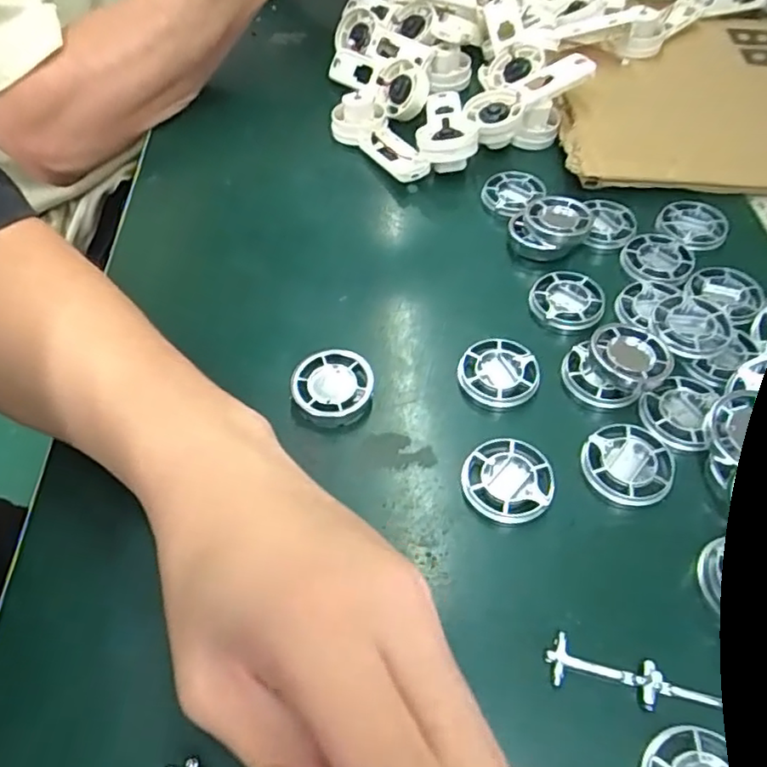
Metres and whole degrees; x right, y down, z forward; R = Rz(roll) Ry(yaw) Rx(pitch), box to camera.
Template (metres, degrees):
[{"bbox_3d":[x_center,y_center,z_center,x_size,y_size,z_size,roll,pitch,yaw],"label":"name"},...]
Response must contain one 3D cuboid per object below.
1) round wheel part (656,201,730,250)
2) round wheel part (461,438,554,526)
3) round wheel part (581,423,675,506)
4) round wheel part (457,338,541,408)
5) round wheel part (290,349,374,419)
[{"bbox_3d":[0.186,-0.095,0.375,0.037,0.005,0.038,0,54,0],"label":"round wheel part"},{"bbox_3d":[0.055,0.044,0.281,0.038,0.011,0.038,0,54,0],"label":"round wheel part"},{"bbox_3d":[0.110,0.038,0.286,0.038,0.015,0.039,0,54,0],"label":"round wheel part"},{"bbox_3d":[0.058,-0.006,0.315,0.039,0.006,0.038,0,54,0],"label":"round wheel part"},{"bbox_3d":[-0.025,0.002,0.311,0.040,0.015,0.038,0,54,0],"label":"round wheel part"}]

